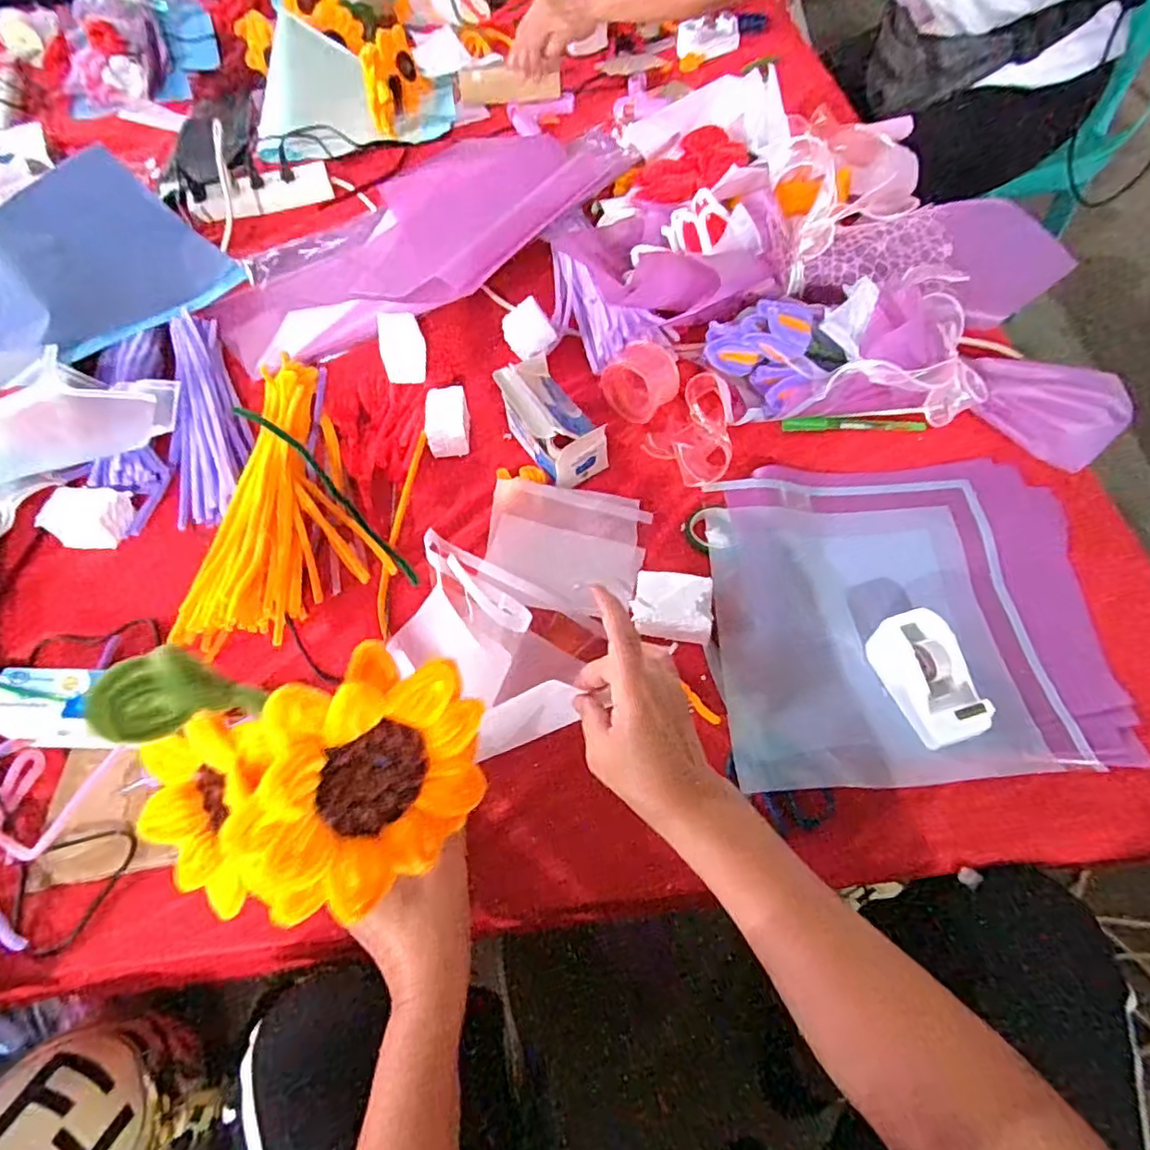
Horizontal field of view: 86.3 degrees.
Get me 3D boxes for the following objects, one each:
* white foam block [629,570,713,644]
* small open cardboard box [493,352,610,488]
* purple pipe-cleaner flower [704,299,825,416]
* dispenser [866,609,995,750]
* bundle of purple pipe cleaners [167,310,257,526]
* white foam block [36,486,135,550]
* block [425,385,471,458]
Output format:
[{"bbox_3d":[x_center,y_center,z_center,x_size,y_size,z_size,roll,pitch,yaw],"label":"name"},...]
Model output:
[{"bbox_3d":[0.085,0.028,0.532,0.066,0.031,0.053,2,60,5],"label":"white foam block"},{"bbox_3d":[-0.026,-0.159,0.612,0.068,0.074,0.120,-33,64,-15],"label":"small open cardboard box"},{"bbox_3d":[0.186,-0.216,0.609,0.114,0.082,0.079,10,61,9],"label":"purple pipe-cleaner flower"},{"bbox_3d":[0.284,0.081,0.492,0.053,0.044,0.104,-13,60,-4],"label":"dispenser"},{"bbox_3d":[-0.402,-0.181,0.674,0.084,0.037,0.301,-15,61,-5],"label":"bundle of purple pipe cleaners"},{"bbox_3d":[-0.485,-0.055,0.612,0.073,0.042,0.054,-2,60,2],"label":"white foam block"},{"bbox_3d":[-0.133,-0.159,0.649,0.042,0.046,0.070,-5,60,1],"label":"block"}]

